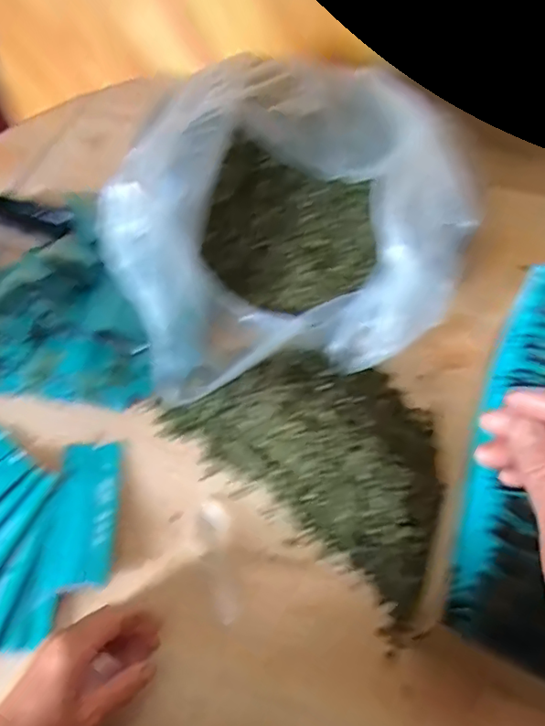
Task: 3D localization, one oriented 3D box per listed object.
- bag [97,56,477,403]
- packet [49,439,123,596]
[{"bbox_3d":[0.012,-0.163,0.592,0.344,0.161,0.368,-6,58,-6],"label":"bag"},{"bbox_3d":[-0.163,0.129,0.484,0.050,0.013,0.127,-3,57,-3],"label":"packet"}]

